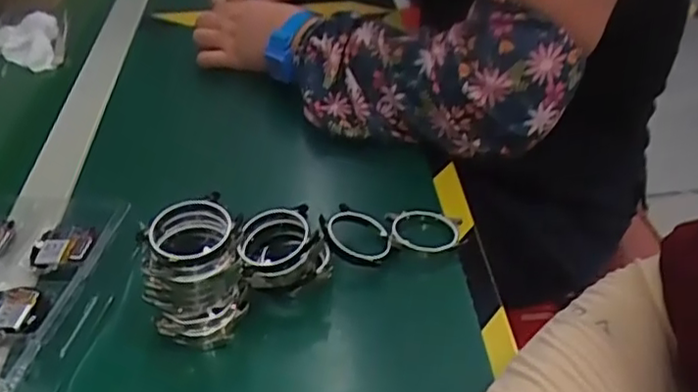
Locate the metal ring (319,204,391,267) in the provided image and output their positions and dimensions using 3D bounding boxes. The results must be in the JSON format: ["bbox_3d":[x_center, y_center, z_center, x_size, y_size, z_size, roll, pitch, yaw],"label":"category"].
[{"bbox_3d":[0.004,0.025,0.435,0.046,0.014,0.047,2,37,-1],"label":"metal ring"}]

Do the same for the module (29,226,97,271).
[{"bbox_3d":[-0.197,0.034,0.443,0.040,0.005,0.037,-2,39,1],"label":"module"}]

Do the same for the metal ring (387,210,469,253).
[{"bbox_3d":[0.054,0.024,0.448,0.051,0.007,0.051,-2,39,2],"label":"metal ring"}]

